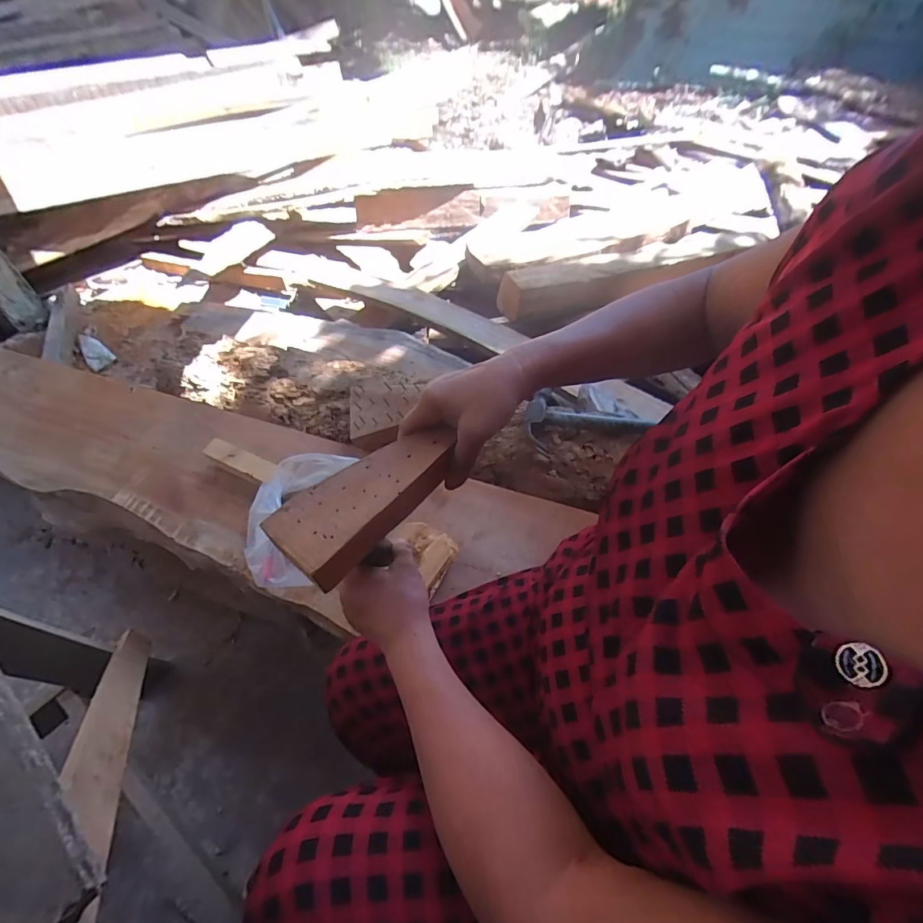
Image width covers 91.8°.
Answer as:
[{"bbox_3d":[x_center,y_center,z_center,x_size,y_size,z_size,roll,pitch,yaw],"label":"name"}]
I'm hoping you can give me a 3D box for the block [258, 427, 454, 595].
[{"bbox_3d":[-0.073,0.028,0.362,0.149,0.028,0.067,-38,62,-23],"label":"block"}]

